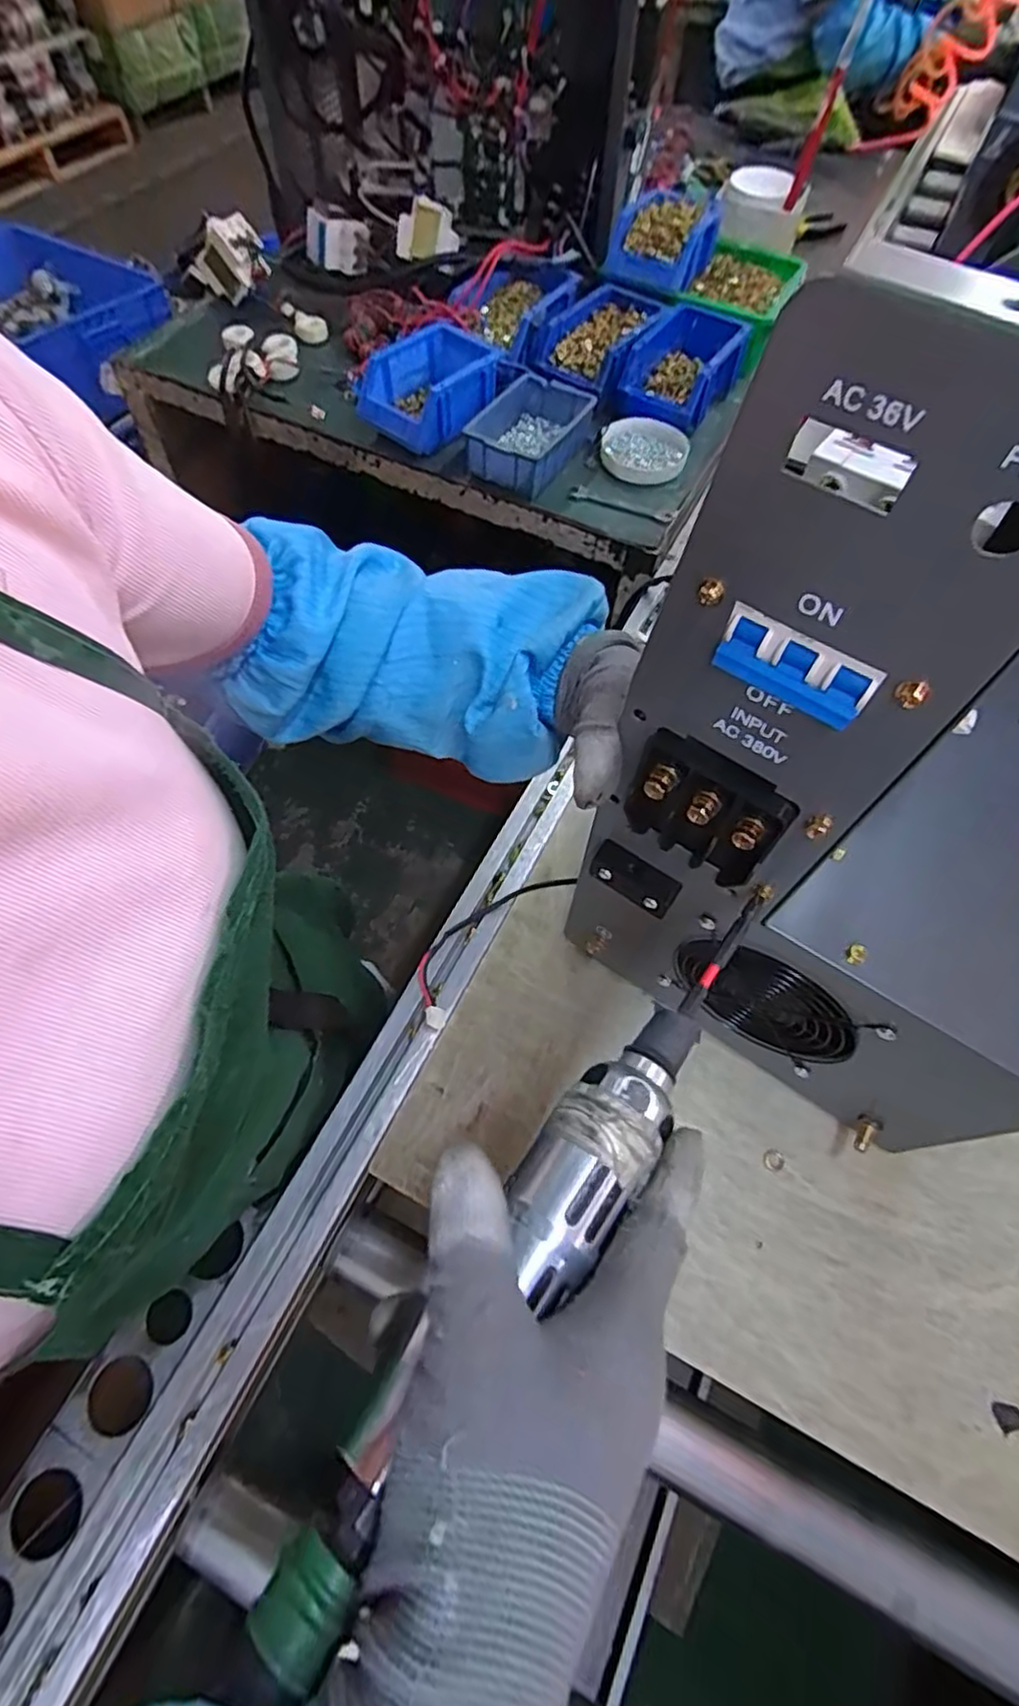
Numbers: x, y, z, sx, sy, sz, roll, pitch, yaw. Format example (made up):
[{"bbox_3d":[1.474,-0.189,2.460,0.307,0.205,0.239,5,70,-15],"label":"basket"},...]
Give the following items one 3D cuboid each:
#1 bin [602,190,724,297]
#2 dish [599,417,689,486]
[{"bbox_3d":[0.209,-0.830,0.901,0.122,0.063,0.164,23,64,11],"label":"bin"},{"bbox_3d":[0.166,-0.495,0.811,0.100,0.026,0.095,1,62,-1],"label":"dish"}]

